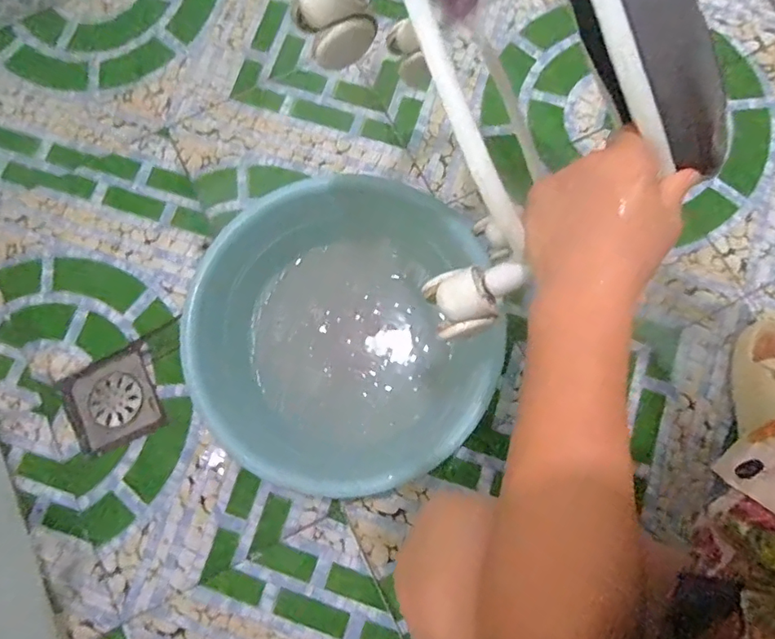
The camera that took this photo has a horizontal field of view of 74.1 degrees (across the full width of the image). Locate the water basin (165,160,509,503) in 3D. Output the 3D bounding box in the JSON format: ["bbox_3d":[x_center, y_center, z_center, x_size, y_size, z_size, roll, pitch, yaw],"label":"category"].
[{"bbox_3d":[-0.054,0.020,0.618,0.330,0.122,0.323,0,77,1],"label":"water basin"}]

